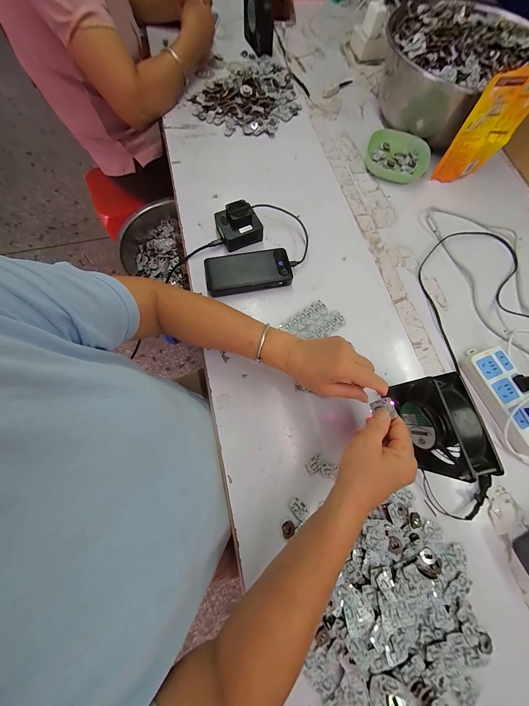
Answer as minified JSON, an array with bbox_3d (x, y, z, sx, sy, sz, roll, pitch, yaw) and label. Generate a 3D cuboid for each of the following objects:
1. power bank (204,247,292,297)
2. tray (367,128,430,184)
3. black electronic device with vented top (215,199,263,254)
[{"bbox_3d":[-0.030,-0.152,0.426,0.155,0.029,0.072,-10,73,-6],"label":"power bank"},{"bbox_3d":[0.320,-0.476,0.548,0.138,0.026,0.135,15,73,2],"label":"tray"},{"bbox_3d":[-0.050,-0.250,0.442,0.078,0.049,0.068,-22,75,-9],"label":"black electronic device with vented top"}]

